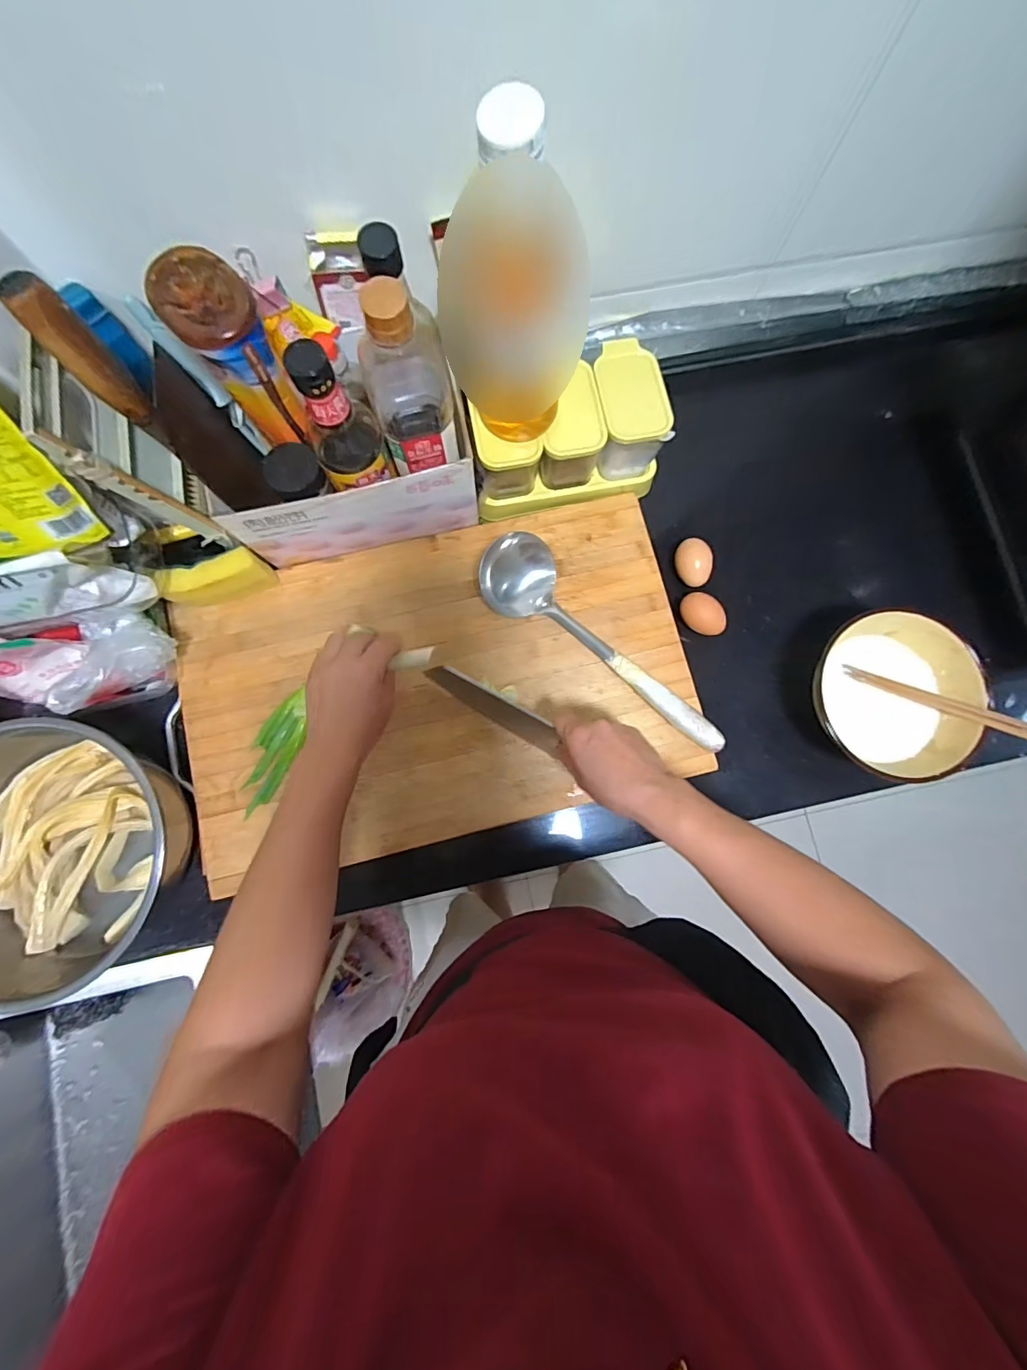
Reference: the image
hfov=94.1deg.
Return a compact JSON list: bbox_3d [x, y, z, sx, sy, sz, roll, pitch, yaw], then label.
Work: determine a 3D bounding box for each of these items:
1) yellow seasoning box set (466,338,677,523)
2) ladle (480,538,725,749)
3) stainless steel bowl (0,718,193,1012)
[{"bbox_3d":[0.058,-0.286,0.547,0.207,0.093,0.123,-10,81,-4],"label":"yellow seasoning box set"},{"bbox_3d":[0.105,-0.042,0.524,0.330,0.064,0.087,39,81,4],"label":"ladle"},{"bbox_3d":[-0.447,0.165,0.464,0.241,0.091,0.242,0,80,-3],"label":"stainless steel bowl"}]

